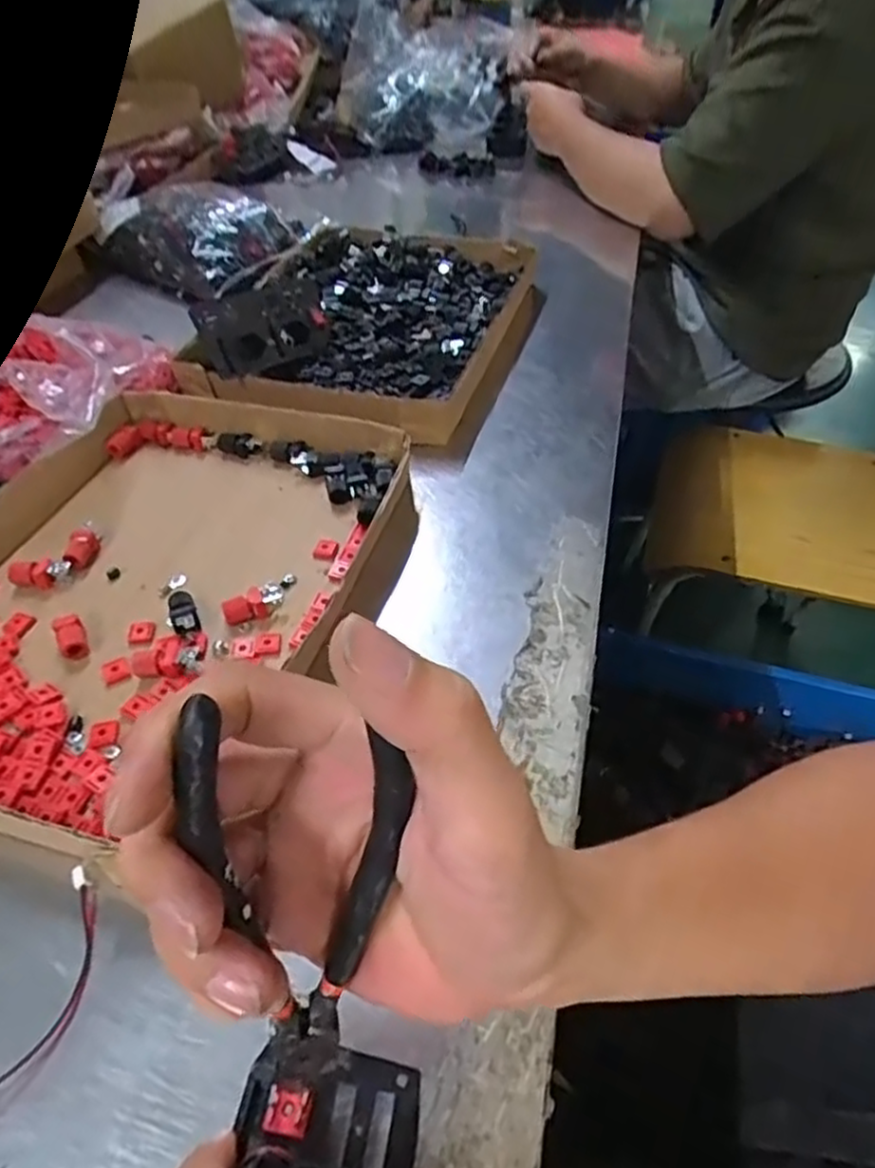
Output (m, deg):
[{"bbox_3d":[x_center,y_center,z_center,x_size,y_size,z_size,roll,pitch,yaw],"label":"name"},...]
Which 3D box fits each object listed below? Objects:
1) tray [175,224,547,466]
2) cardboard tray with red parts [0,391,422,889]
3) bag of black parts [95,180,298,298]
[{"bbox_3d":[-0.055,-0.244,0.626,0.261,0.060,0.329,10,47,11],"label":"tray"},{"bbox_3d":[-0.166,-0.005,0.418,0.261,0.034,0.319,11,47,12],"label":"cardboard tray with red parts"},{"bbox_3d":[-0.246,-0.365,0.745,0.168,0.054,0.139,23,51,22],"label":"bag of black parts"}]

